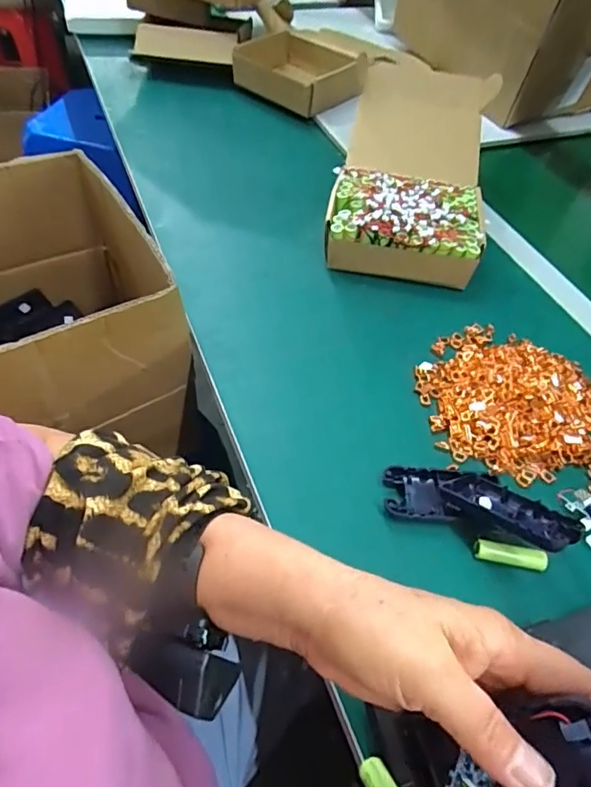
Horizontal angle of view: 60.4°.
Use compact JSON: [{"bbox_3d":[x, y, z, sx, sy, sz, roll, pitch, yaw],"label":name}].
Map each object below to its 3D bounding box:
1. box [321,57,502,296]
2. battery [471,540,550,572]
[{"bbox_3d":[0.143,-0.273,0.622,0.169,0.118,0.306,13,52,4],"label":"box"},{"bbox_3d":[0.161,0.121,0.380,0.052,0.011,0.012,12,52,4],"label":"battery"}]

